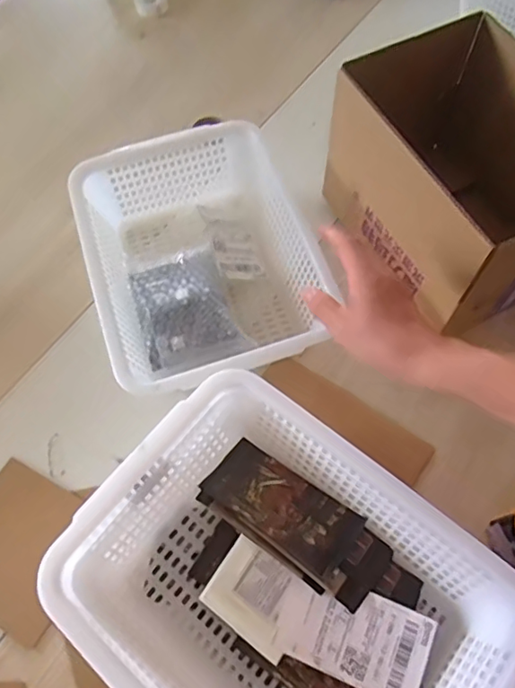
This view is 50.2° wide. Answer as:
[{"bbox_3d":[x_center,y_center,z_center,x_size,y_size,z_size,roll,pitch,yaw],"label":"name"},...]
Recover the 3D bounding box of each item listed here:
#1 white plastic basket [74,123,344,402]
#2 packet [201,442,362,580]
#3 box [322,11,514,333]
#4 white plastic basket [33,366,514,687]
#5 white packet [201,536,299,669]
[{"bbox_3d":[-0.074,-0.106,0.708,0.258,0.106,0.353,-18,65,-6],"label":"white plastic basket"},{"bbox_3d":[0.023,0.155,0.537,0.149,0.011,0.071,28,50,25],"label":"packet"},{"bbox_3d":[0.249,-0.191,0.669,0.226,0.223,0.289,-27,66,-10],"label":"box"},{"bbox_3d":[0.021,0.222,0.480,0.348,0.116,0.262,36,71,18],"label":"white plastic basket"},{"bbox_3d":[-0.002,0.233,0.512,0.091,0.012,0.072,27,81,30],"label":"white packet"}]

